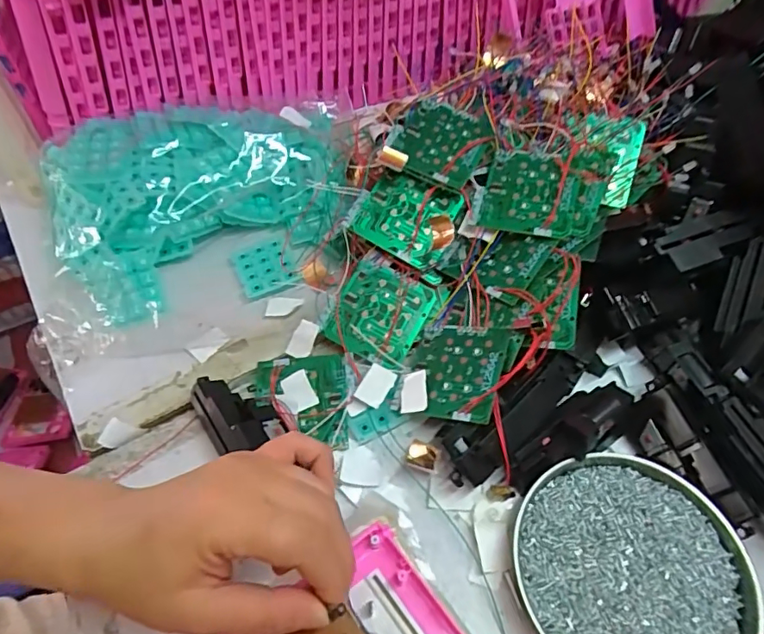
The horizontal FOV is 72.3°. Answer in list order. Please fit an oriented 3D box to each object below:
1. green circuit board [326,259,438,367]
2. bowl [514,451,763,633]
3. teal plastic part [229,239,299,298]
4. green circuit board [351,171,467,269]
[{"bbox_3d":[-0.002,-0.002,0.410,0.068,0.008,0.073,23,81,8],"label":"green circuit board"},{"bbox_3d":[0.151,0.149,0.311,0.133,0.019,0.132,-2,56,3],"label":"bowl"},{"bbox_3d":[-0.103,-0.044,0.454,0.047,0.006,0.056,-21,57,-15],"label":"teal plastic part"},{"bbox_3d":[0.018,-0.078,0.411,0.070,0.011,0.062,23,79,4],"label":"green circuit board"}]

